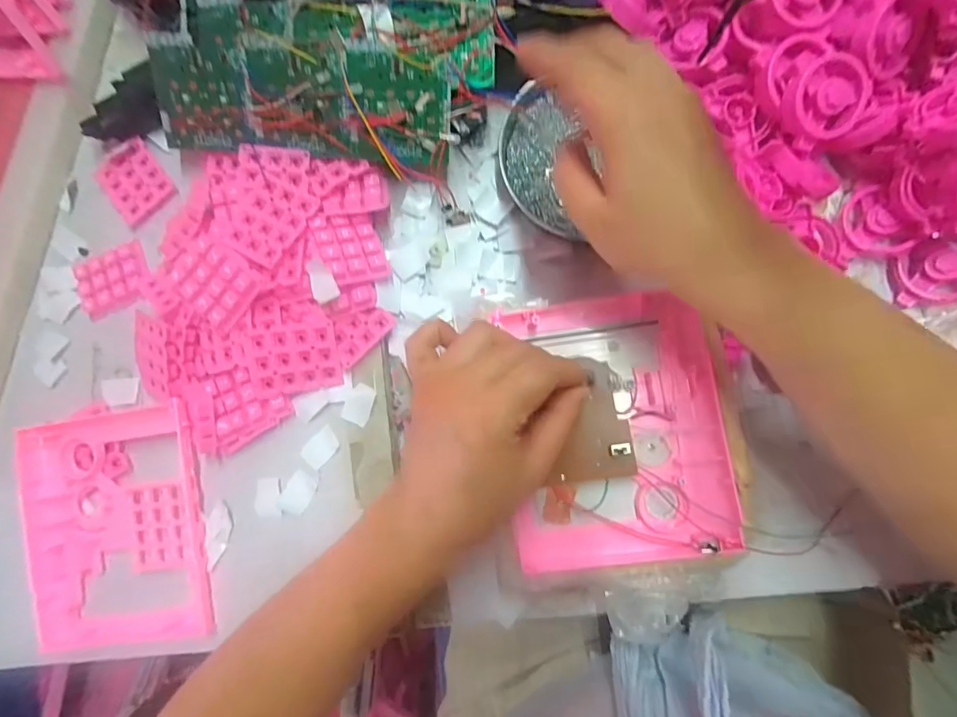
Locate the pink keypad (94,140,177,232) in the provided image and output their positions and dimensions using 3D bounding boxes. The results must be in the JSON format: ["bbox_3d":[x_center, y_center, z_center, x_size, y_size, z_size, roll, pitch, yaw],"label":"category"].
[{"bbox_3d":[-0.281,-0.146,0.380,0.049,0.010,0.058,-36,81,1],"label":"pink keypad"}]

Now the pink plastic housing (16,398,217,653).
[{"bbox_3d":[-0.264,0.122,0.342,0.129,0.028,0.161,-9,83,5],"label":"pink plastic housing"}]

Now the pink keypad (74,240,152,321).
[{"bbox_3d":[-0.296,-0.062,0.373,0.061,0.007,0.048,-25,82,3],"label":"pink keypad"}]

